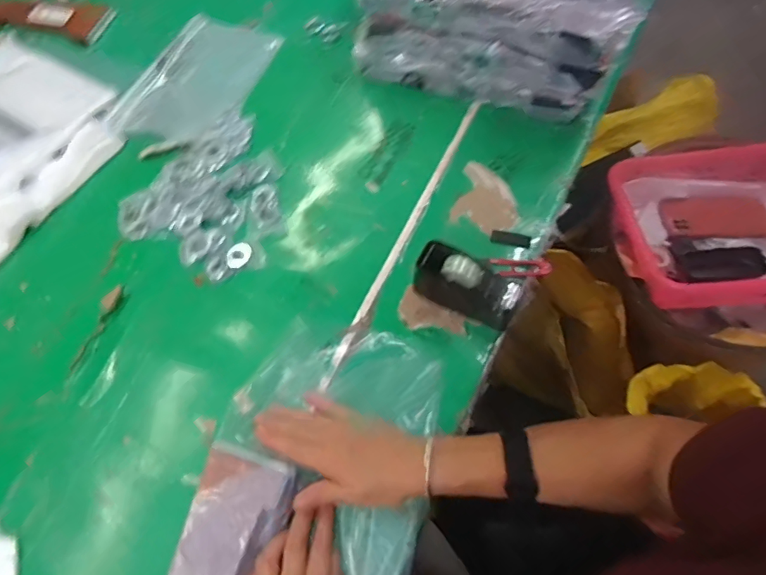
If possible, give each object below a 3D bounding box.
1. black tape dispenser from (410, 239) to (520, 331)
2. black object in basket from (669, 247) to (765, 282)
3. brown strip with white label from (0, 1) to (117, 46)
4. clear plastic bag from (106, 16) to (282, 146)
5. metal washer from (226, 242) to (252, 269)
[{"bbox_3d":[0.097,0.001,0.547,0.099,0.069,0.045,24,71,13],"label":"black tape dispenser"},{"bbox_3d":[0.489,-0.034,0.733,0.125,0.026,0.055,-5,66,5],"label":"black object in basket"},{"bbox_3d":[-0.561,-0.447,0.828,0.226,0.024,0.070,10,69,7],"label":"brown strip with white label"},{"bbox_3d":[-0.269,-0.305,0.727,0.153,0.025,0.247,29,72,14],"label":"clear plastic bag"},{"bbox_3d":[-0.180,-0.041,0.624,0.034,0.004,0.029,-39,71,-12],"label":"metal washer"}]

